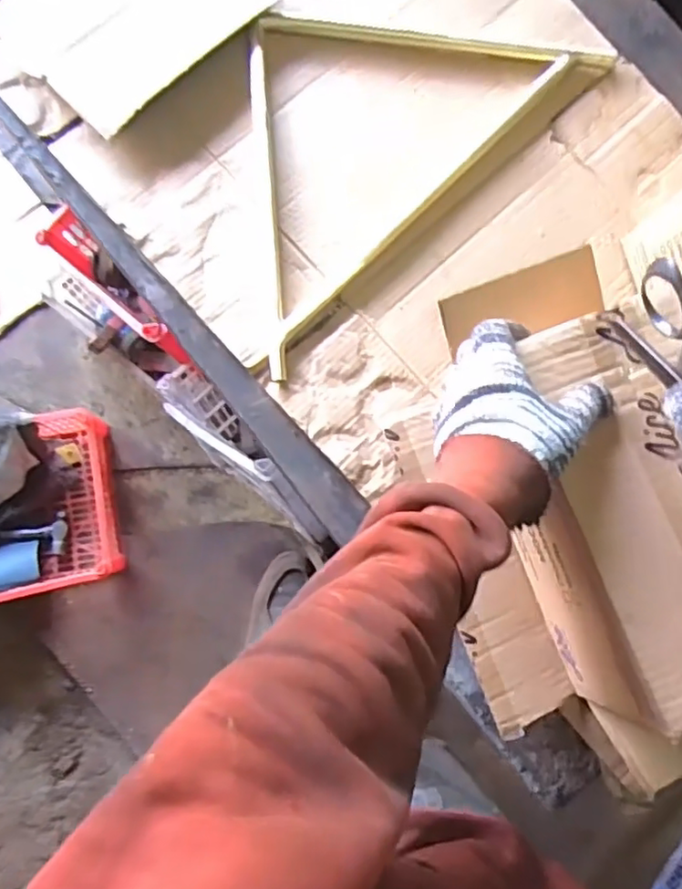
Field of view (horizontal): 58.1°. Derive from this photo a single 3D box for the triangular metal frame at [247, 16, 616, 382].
[{"bbox_3d":[0.013,-0.313,0.602,0.255,0.024,0.463,45,82,0],"label":"triangular metal frame"}]

